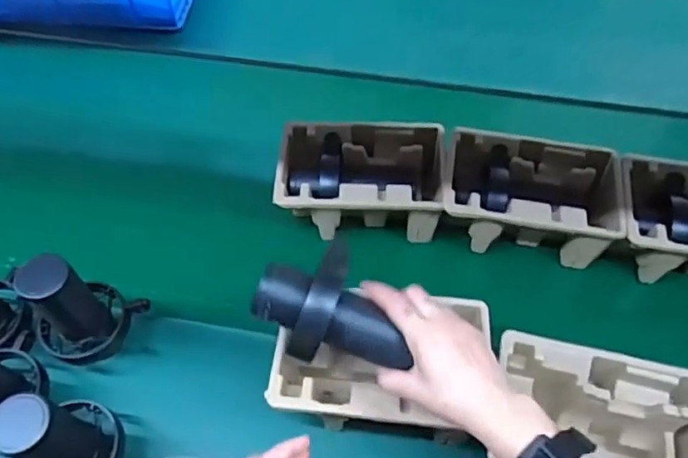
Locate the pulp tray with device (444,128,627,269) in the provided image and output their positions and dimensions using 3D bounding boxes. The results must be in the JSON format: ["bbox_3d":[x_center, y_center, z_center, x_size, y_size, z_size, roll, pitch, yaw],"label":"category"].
[{"bbox_3d":[0.241,-0.042,0.757,0.226,0.100,0.151,9,58,6],"label":"pulp tray with device"}]

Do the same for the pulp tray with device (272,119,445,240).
[{"bbox_3d":[0.024,-0.064,0.775,0.222,0.095,0.139,2,58,1],"label":"pulp tray with device"}]

